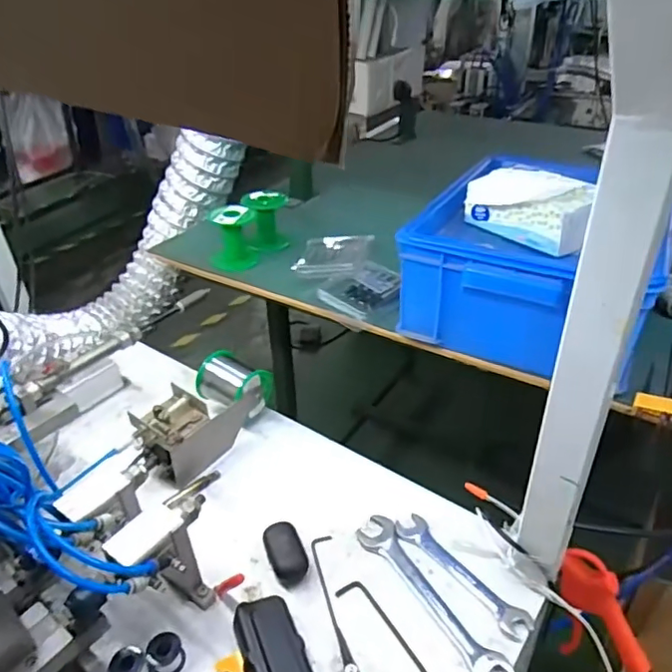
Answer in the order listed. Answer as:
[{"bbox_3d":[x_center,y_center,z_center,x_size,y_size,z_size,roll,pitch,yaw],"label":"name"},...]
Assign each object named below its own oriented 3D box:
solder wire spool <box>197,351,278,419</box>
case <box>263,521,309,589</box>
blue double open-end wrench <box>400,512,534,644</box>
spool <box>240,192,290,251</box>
[{"bbox_3d":[-0.135,0.066,0.734,0.088,0.058,0.067,24,42,32],"label":"solder wire spool"},{"bbox_3d":[-0.051,0.219,0.572,0.034,0.028,0.059,-16,37,-20],"label":"case"},{"bbox_3d":[0.123,0.234,0.561,0.032,0.009,0.157,-23,40,-28],"label":"blue double open-end wrench"},{"bbox_3d":[-0.105,-0.177,0.850,0.068,0.084,0.077,-3,35,-2],"label":"spool"}]

